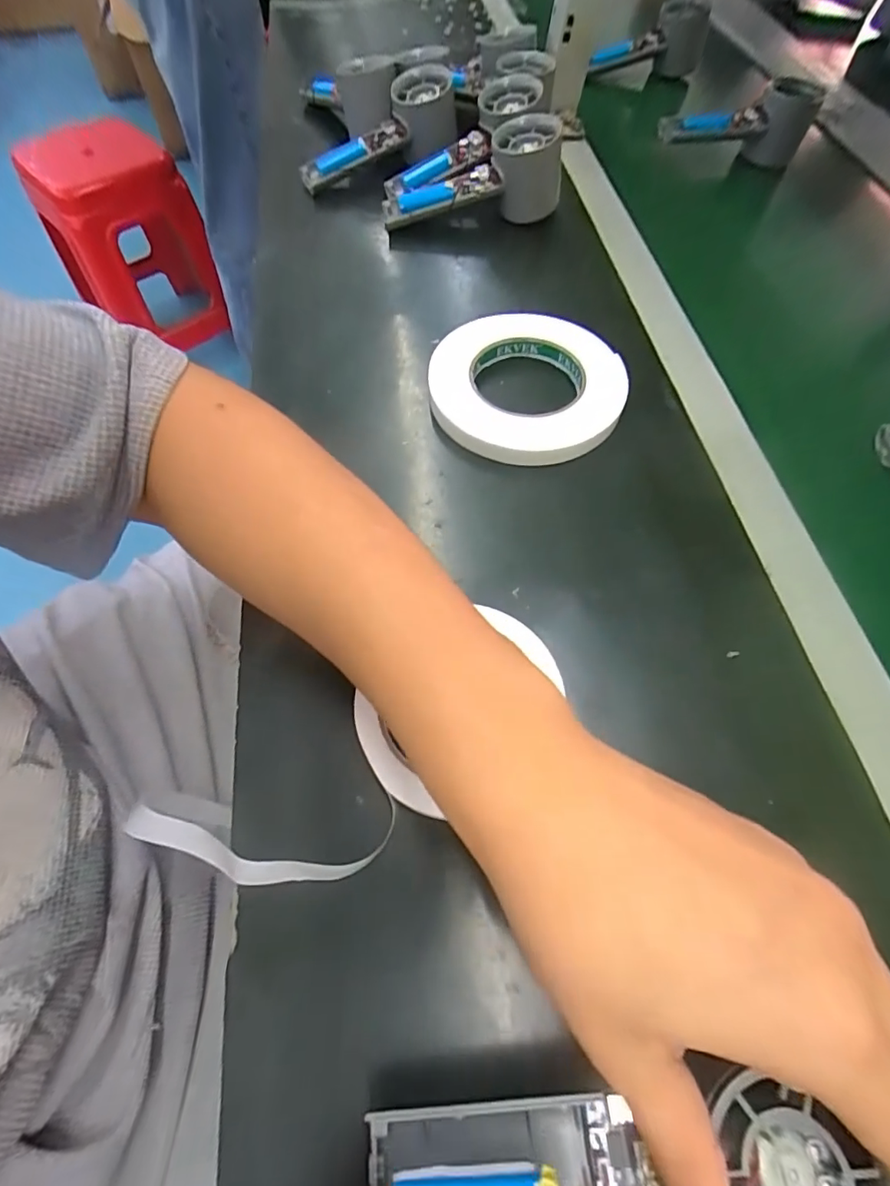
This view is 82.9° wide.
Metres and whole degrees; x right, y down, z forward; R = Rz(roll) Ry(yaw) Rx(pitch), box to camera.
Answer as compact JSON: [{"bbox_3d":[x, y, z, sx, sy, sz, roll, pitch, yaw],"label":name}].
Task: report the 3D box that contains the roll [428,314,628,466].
[{"bbox_3d":[0.056,-0.143,0.351,0.131,0.022,0.124,0,64,-1],"label":"roll"}]

